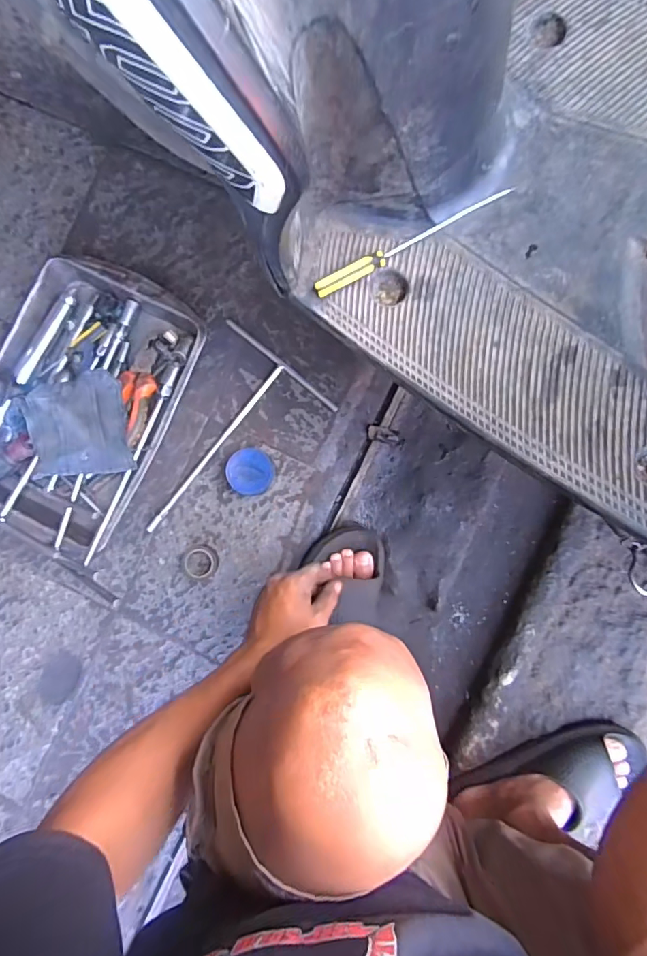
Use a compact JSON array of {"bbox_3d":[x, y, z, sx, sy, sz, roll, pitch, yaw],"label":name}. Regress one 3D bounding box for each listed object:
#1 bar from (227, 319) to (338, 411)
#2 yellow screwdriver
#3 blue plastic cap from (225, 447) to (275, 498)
[{"bbox_3d":[-0.057,-0.157,0.647,0.192,0.006,0.010,39,91,4],"label":"bar"},{"bbox_3d":[0.078,-0.206,0.412,0.185,0.013,0.013,-26,86,3],"label":"yellow screwdriver"},{"bbox_3d":[-0.096,-0.007,0.626,0.056,0.045,0.060,0,88,4],"label":"blue plastic cap"}]

